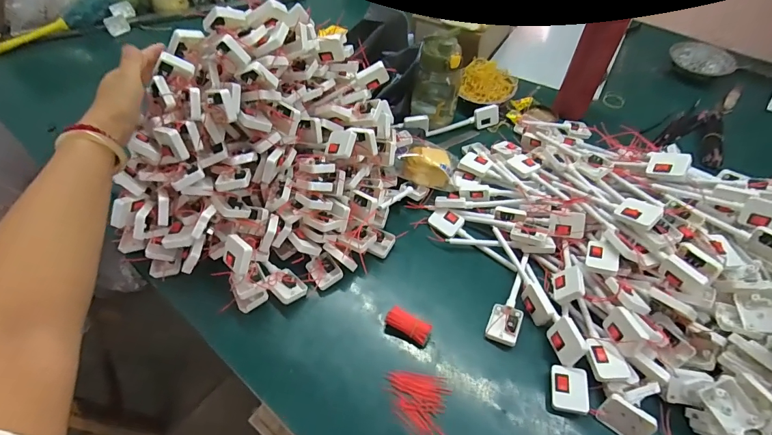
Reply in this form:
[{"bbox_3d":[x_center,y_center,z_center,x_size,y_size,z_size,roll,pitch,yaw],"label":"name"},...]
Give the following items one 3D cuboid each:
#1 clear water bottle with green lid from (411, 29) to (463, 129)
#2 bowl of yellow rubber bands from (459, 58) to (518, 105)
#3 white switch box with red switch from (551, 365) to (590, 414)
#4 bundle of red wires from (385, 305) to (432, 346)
[{"bbox_3d":[0.094,-0.261,0.721,0.085,0.174,0.090,5,50,5],"label":"clear water bottle with green lid"},{"bbox_3d":[0.210,-0.276,0.786,0.112,0.057,0.100,13,51,11],"label":"bowl of yellow rubber bands"},{"bbox_3d":[0.212,0.199,0.444,0.039,0.015,0.049,0,52,21],"label":"white switch box with red switch"},{"bbox_3d":[0.028,0.138,0.490,0.056,0.026,0.023,24,54,19],"label":"bundle of red wires"}]

